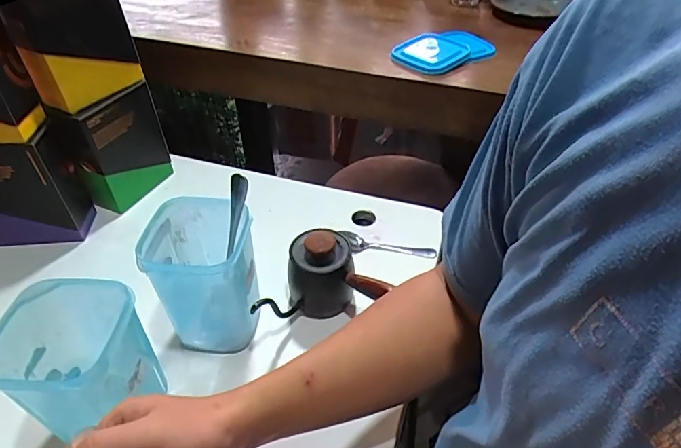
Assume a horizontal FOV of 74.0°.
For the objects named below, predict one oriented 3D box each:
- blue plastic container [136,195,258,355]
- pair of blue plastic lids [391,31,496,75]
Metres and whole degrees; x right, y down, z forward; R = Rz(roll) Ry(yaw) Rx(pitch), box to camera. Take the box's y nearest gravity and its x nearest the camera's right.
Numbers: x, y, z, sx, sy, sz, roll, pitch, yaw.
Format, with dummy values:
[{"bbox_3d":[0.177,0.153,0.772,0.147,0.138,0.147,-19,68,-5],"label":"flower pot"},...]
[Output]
[{"bbox_3d":[-0.140,0.058,0.484,0.099,0.146,0.101,-5,44,-5],"label":"blue plastic container"},{"bbox_3d":[0.148,-0.263,0.680,0.144,0.023,0.092,-18,47,-21],"label":"pair of blue plastic lids"}]

